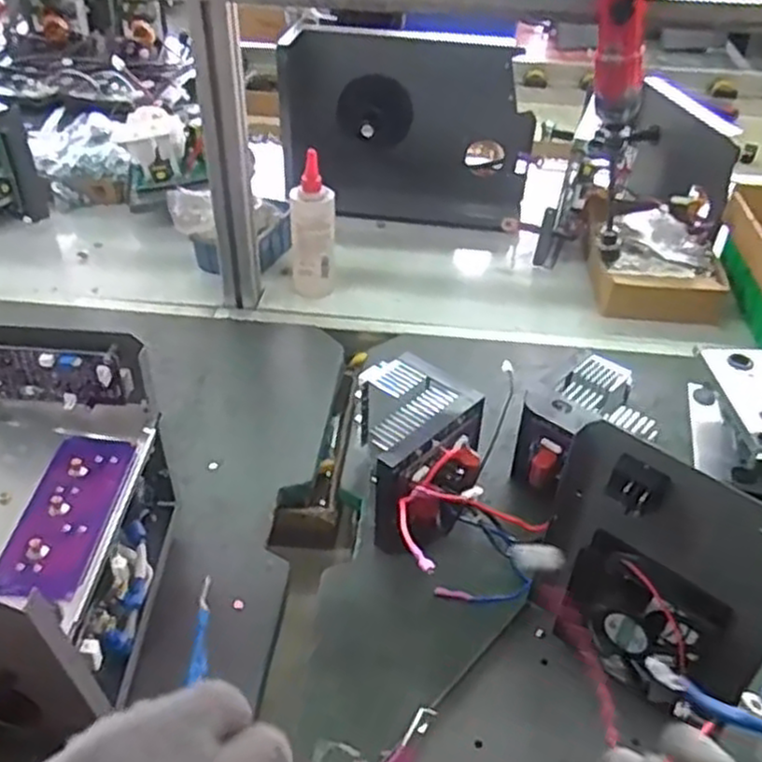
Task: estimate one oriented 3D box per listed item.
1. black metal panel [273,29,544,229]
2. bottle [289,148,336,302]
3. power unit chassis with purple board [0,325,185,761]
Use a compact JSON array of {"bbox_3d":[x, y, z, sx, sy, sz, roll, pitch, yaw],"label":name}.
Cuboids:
[{"bbox_3d":[0.037,-0.354,1.053,0.344,0.241,0.047,3,31,-5],"label":"black metal panel"},{"bbox_3d":[-0.083,-0.179,0.899,0.052,0.166,0.043,21,43,23],"label":"bottle"},{"bbox_3d":[-0.246,0.110,0.510,0.148,0.194,0.237,3,39,2],"label":"power unit chassis with purple board"}]

